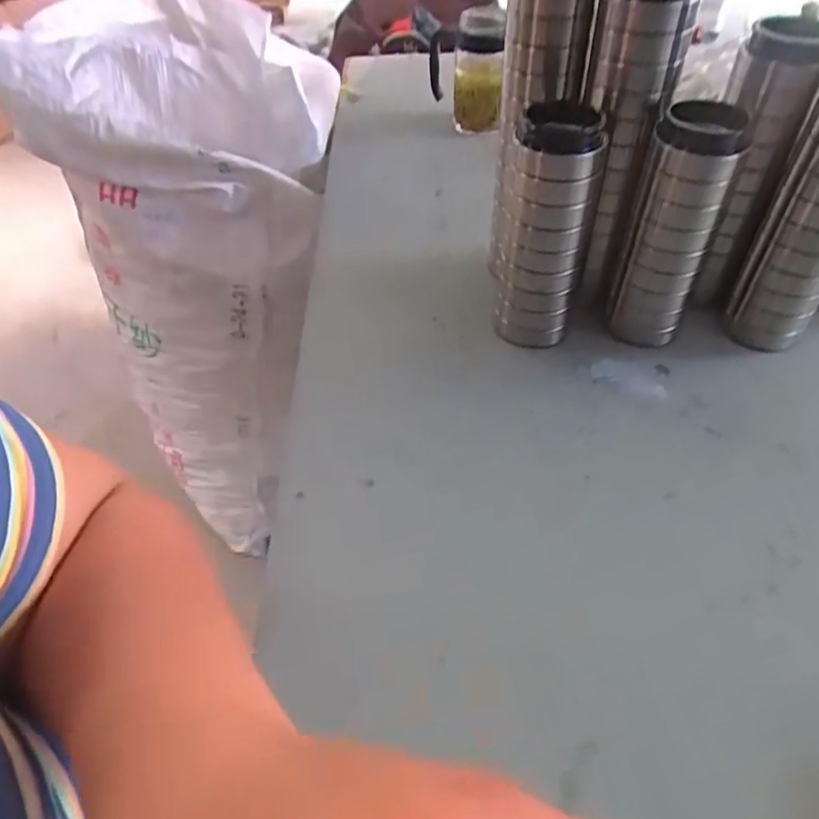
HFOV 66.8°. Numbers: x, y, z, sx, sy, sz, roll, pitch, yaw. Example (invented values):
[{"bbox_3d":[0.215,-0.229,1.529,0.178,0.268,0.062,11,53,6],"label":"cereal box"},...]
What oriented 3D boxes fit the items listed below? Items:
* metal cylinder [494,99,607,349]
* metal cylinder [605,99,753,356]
[{"bbox_3d":[0.108,-0.142,0.504,0.065,0.183,0.064,12,48,11],"label":"metal cylinder"},{"bbox_3d":[0.205,-0.138,0.497,0.061,0.184,0.053,13,48,13],"label":"metal cylinder"}]

